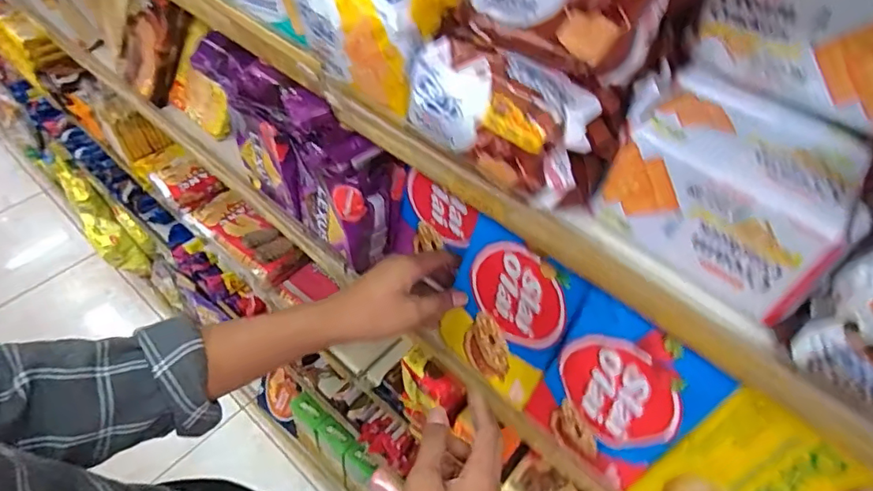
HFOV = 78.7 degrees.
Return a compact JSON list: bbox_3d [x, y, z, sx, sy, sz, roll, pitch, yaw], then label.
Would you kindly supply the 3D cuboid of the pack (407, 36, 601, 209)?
[{"bbox_3d":[0.041,-0.083,0.332,0.114,0.060,0.050,34,57,21],"label":"pack"}]

